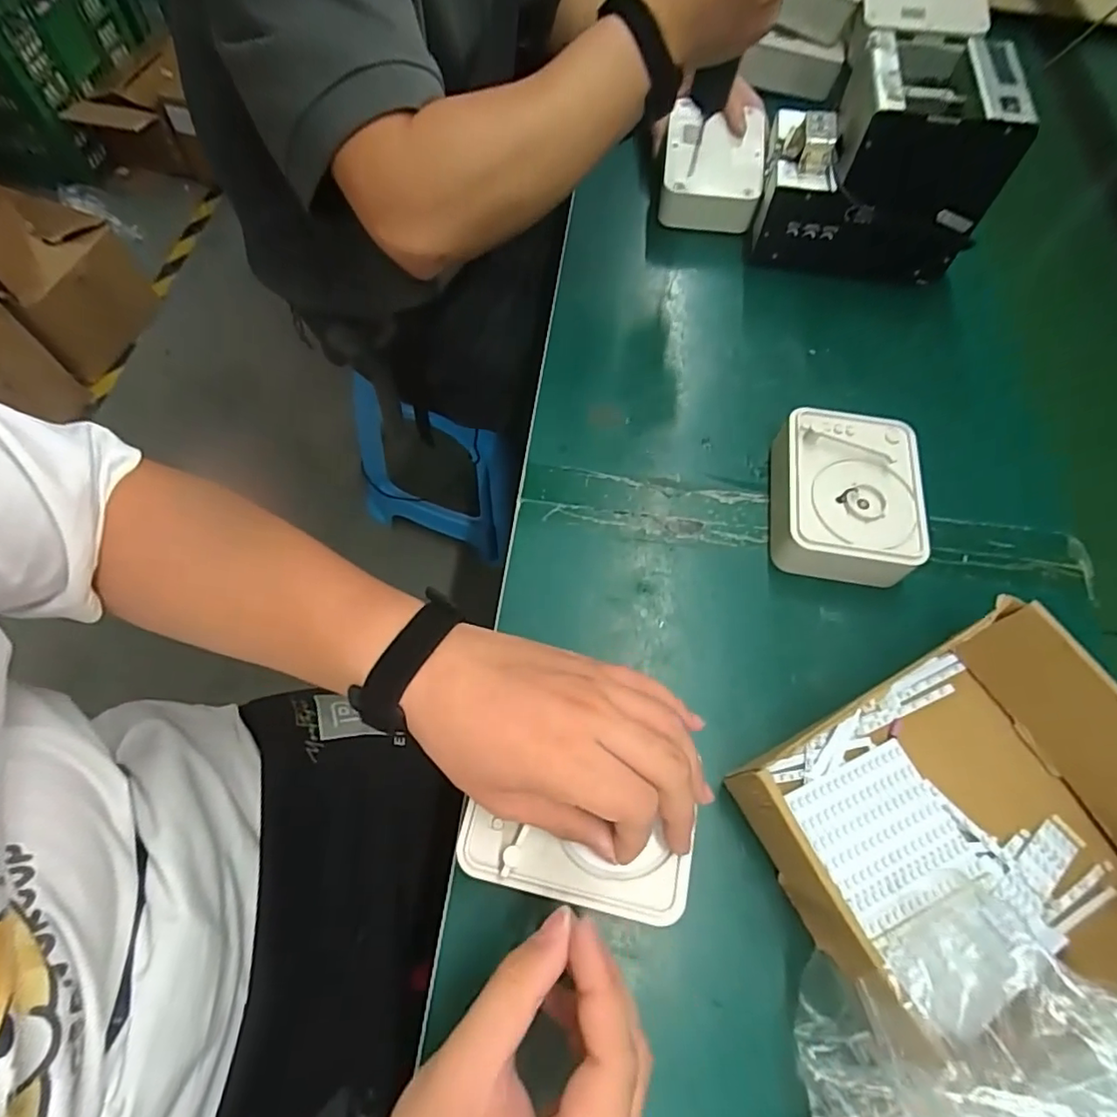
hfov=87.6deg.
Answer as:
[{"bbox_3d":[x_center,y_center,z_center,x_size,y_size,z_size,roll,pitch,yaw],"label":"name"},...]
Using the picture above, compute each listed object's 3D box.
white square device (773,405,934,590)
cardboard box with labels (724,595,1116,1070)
[{"bbox_3d":[0.217,-0.049,0.446,0.102,0.050,0.132,12,64,1],"label":"white square device"},{"bbox_3d":[0.240,0.156,0.338,0.219,0.073,0.189,-26,69,-16],"label":"cardboard box with labels"}]

